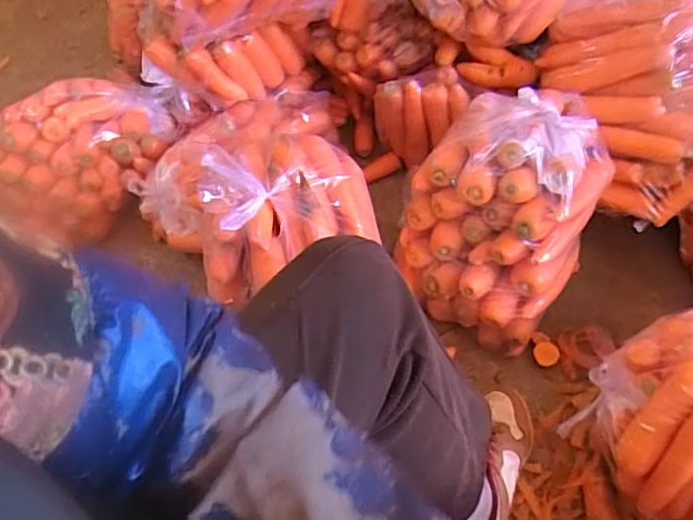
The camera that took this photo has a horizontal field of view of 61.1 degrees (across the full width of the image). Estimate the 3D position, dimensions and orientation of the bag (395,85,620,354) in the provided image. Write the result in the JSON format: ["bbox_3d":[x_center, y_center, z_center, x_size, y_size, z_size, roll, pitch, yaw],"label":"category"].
[{"bbox_3d":[0.232,-0.077,0.866,0.234,0.266,0.281,29,60,25],"label":"bag"}]

